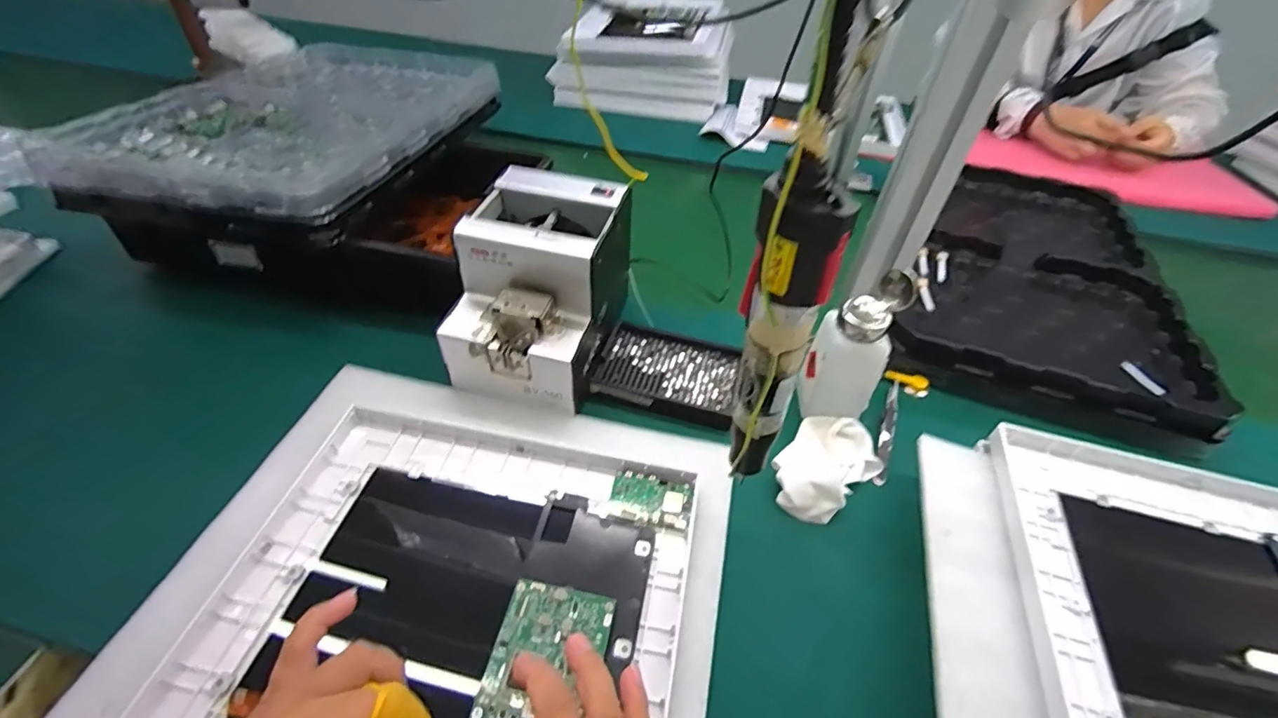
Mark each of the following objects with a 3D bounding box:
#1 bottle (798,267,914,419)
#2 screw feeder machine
[{"bbox_3d":[0.181,-0.008,0.464,0.066,0.143,0.055,26,49,20],"label":"bottle"},{"bbox_3d":[-0.089,-0.071,0.515,0.134,0.135,0.183,15,46,10],"label":"screw feeder machine"}]

